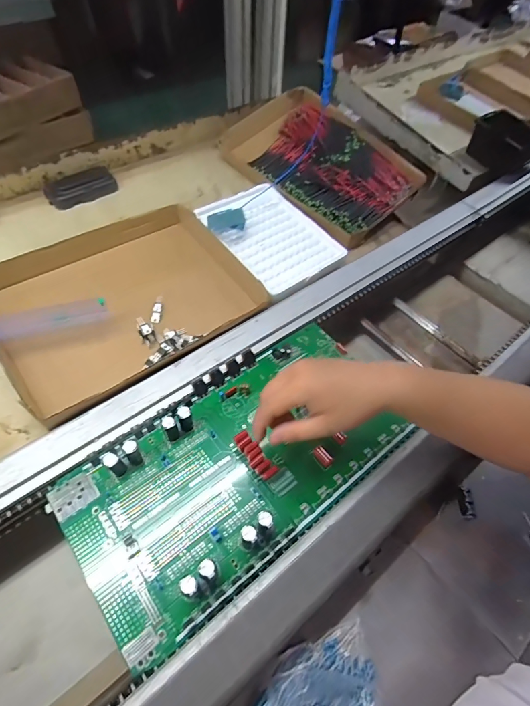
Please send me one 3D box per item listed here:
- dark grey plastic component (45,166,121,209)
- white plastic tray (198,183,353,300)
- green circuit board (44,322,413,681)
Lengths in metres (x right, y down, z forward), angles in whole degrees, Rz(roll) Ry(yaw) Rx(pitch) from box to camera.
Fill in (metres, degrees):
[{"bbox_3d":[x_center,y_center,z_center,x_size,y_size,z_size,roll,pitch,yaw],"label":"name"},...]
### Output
[{"bbox_3d":[-0.296,-0.270,0.617,0.108,0.034,0.053,-36,65,-26],"label":"dark grey plastic component"},{"bbox_3d":[0.012,-0.185,0.598,0.156,0.023,0.203,-34,70,-22],"label":"white plastic tray"},{"bbox_3d":[-0.019,0.101,0.397,0.351,0.031,0.180,-32,64,-25],"label":"green circuit board"}]

